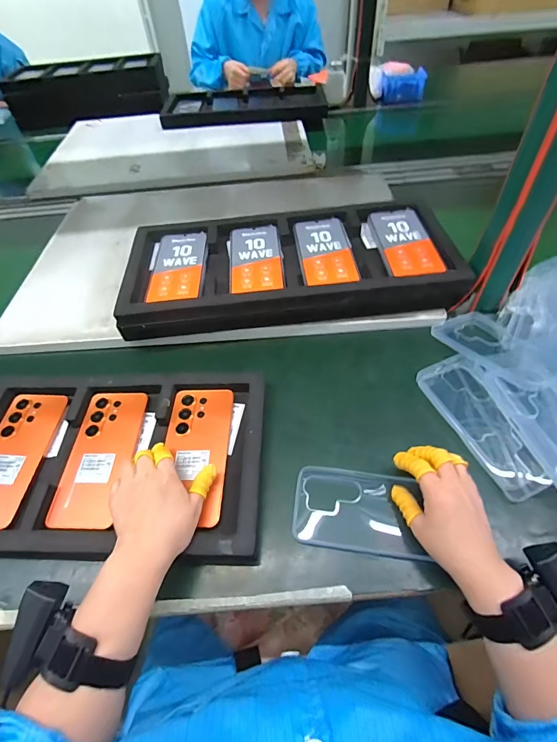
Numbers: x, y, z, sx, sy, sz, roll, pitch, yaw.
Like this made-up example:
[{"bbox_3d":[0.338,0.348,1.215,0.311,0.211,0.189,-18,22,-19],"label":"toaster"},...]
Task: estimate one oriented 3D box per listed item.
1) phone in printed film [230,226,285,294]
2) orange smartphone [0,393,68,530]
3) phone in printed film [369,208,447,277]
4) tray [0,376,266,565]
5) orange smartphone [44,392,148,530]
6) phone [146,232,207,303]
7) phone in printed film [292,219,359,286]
[{"bbox_3d":[-0.034,-0.173,0.570,0.077,0.008,0.156,-6,51,1],"label":"phone in printed film"},{"bbox_3d":[-0.324,0.102,0.457,0.077,0.009,0.167,2,53,4],"label":"orange smartphone"},{"bbox_3d":[0.190,-0.200,0.572,0.074,0.009,0.167,-5,51,1],"label":"phone in printed film"},{"bbox_3d":[-0.258,0.098,0.447,0.477,0.031,0.224,2,53,4],"label":"tray"},{"bbox_3d":[-0.215,0.100,0.451,0.073,0.009,0.168,4,55,5],"label":"orange smartphone"},{"bbox_3d":[-0.152,-0.161,0.569,0.076,0.009,0.161,-5,51,1],"label":"phone"},{"bbox_3d":[0.071,-0.185,0.569,0.080,0.007,0.158,-7,51,0],"label":"phone in printed film"}]

